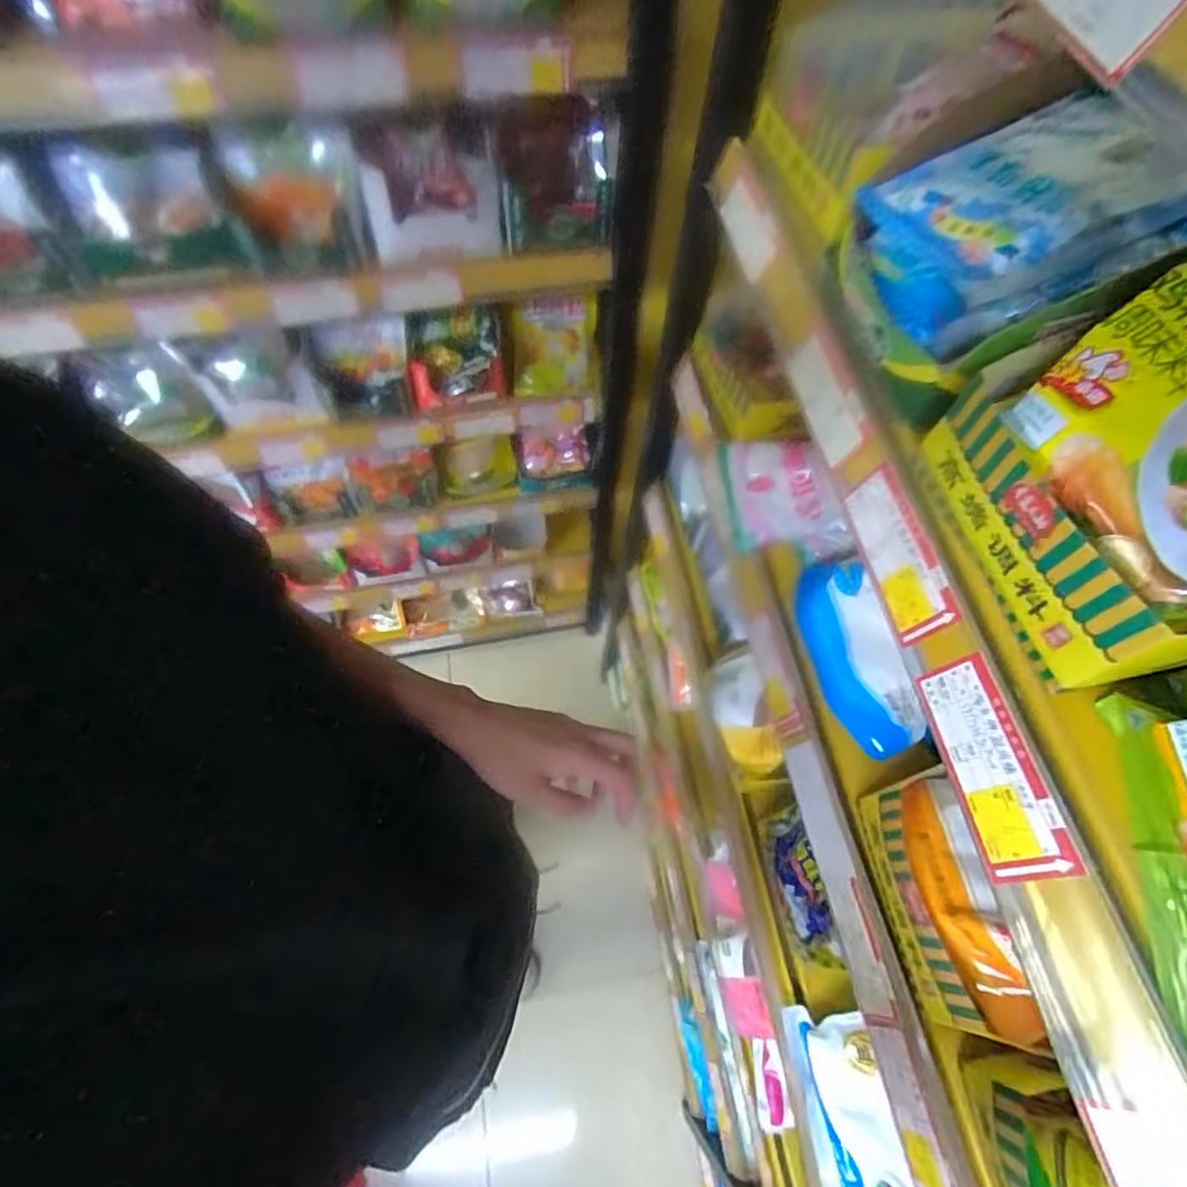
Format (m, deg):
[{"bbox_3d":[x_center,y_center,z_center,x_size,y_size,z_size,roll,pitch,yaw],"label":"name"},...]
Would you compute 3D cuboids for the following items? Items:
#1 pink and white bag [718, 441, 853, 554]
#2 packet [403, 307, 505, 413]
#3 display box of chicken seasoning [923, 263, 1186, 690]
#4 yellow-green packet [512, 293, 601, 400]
[{"bbox_3d":[0.162,-0.092,0.529,0.090,0.050,0.112,-6,63,-5],"label":"pink and white bag"},{"bbox_3d":[-0.185,-0.314,0.824,0.121,0.124,0.025,-6,34,-5],"label":"packet"},{"bbox_3d":[0.239,-0.049,0.250,0.124,0.096,0.140,-11,64,-7],"label":"display box of chicken seasoning"},{"bbox_3d":[-0.051,-0.350,0.883,0.127,0.036,0.134,-6,107,-16],"label":"yellow-green packet"}]

